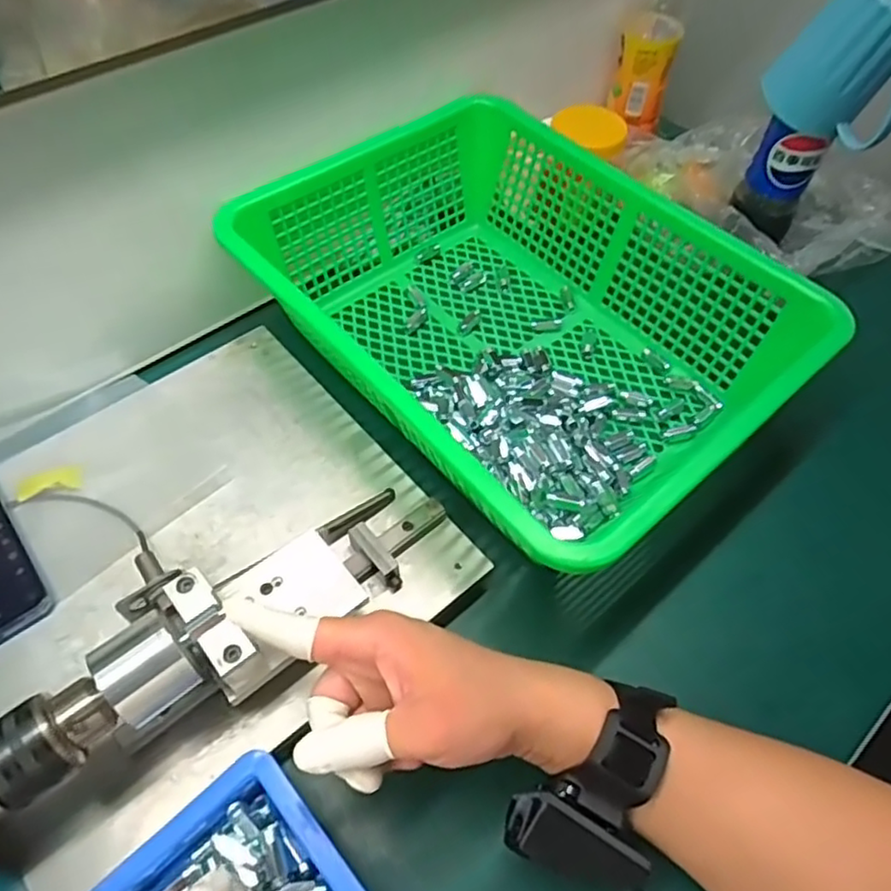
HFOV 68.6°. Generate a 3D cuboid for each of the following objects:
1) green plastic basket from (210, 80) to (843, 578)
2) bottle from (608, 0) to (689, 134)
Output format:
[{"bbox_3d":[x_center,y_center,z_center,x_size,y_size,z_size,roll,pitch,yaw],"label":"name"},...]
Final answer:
[{"bbox_3d":[0.054,-0.098,0.525,0.298,0.119,0.383,-34,64,-22],"label":"green plastic basket"},{"bbox_3d":[0.221,-0.435,0.681,0.055,0.173,0.064,20,58,11],"label":"bottle"}]

